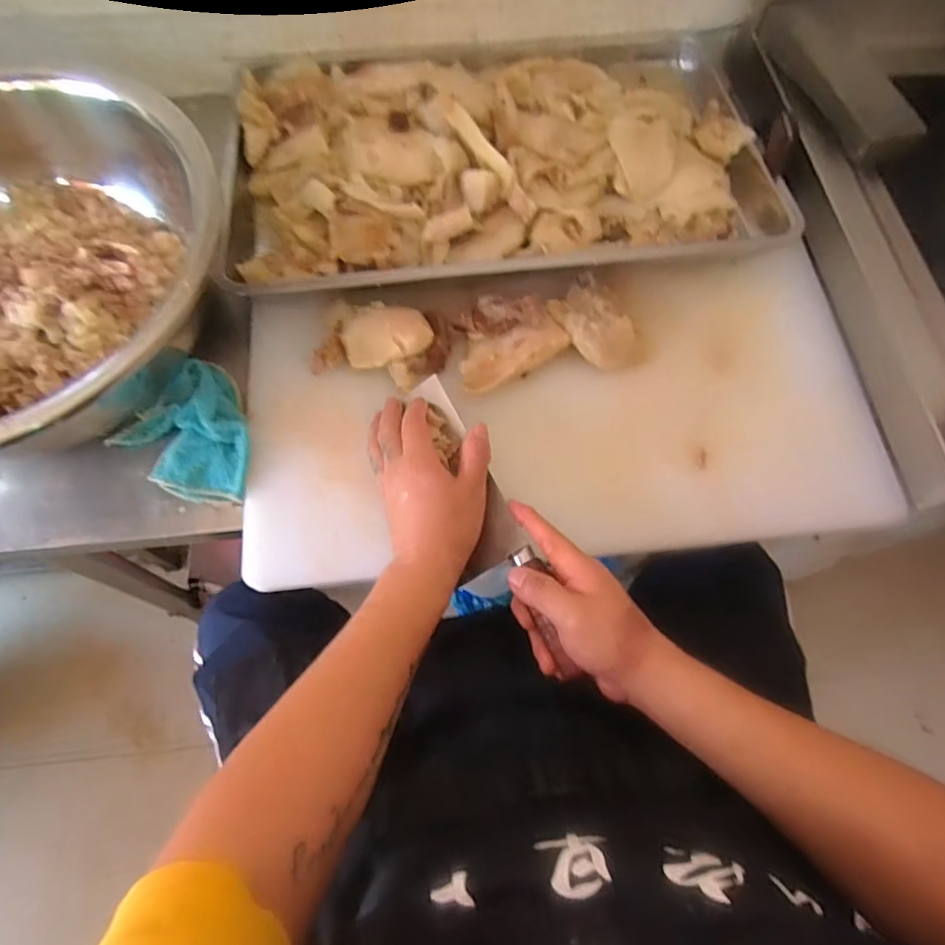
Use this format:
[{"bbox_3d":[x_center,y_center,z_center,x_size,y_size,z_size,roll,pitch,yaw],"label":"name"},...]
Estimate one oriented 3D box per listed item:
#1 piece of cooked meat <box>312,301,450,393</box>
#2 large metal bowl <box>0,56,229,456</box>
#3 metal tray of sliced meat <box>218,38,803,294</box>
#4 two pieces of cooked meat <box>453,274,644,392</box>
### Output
[{"bbox_3d":[-0.089,-0.134,0.567,0.126,0.032,0.080,14,69,4],"label":"piece of cooked meat"},{"bbox_3d":[-0.442,-0.179,0.526,0.382,0.148,0.382,1,68,-2],"label":"large metal bowl"},{"bbox_3d":[0.028,-0.381,0.659,0.589,0.068,0.403,-4,69,-4],"label":"metal tray of sliced meat"},{"bbox_3d":[0.072,-0.137,0.578,0.185,0.037,0.108,-17,70,-9],"label":"two pieces of cooked meat"}]

